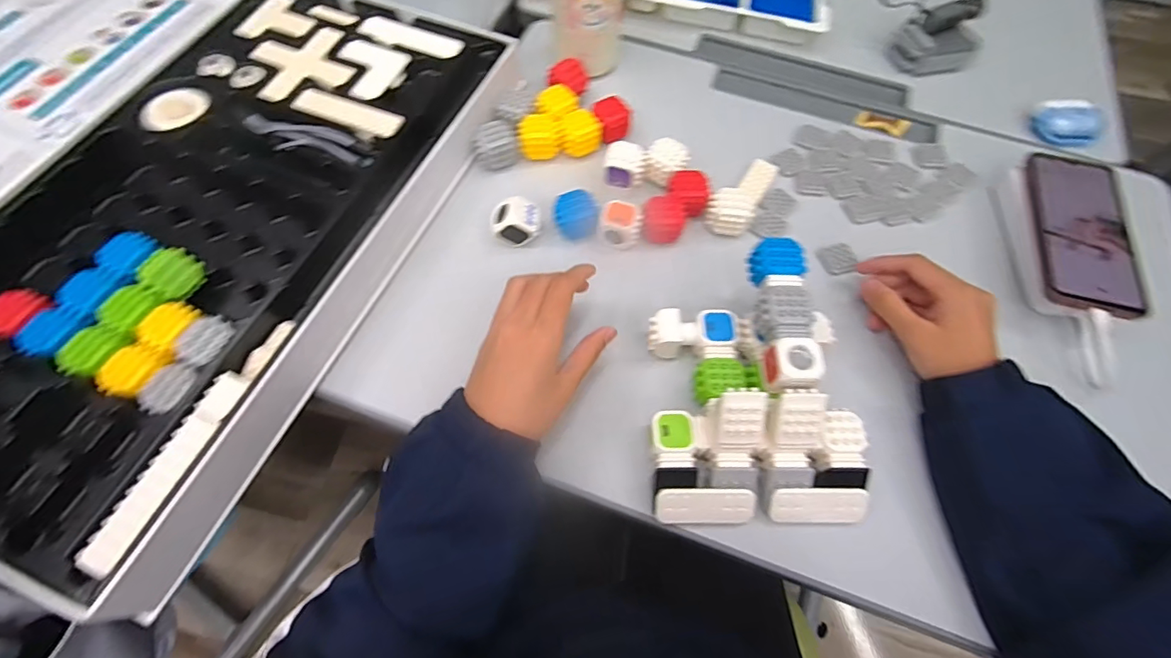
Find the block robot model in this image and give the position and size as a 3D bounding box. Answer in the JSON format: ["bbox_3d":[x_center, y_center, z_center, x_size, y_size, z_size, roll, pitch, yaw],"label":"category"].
[{"bbox_3d":[0.122,0.038,0.367,0.145,0.078,0.186,0,65,-1],"label":"block robot model"}]

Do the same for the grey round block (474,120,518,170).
[{"bbox_3d":[-0.086,-0.175,0.483,0.039,0.029,0.037,1,65,-1],"label":"grey round block"}]

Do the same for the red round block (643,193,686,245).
[{"bbox_3d":[0.069,-0.096,0.451,0.037,0.033,0.031,15,66,5],"label":"red round block"}]

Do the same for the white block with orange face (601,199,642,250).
[{"bbox_3d":[0.031,-0.093,0.450,0.035,0.028,0.035,3,65,0],"label":"white block with orange face"}]

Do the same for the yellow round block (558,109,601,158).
[{"bbox_3d":[-0.006,-0.193,0.499,0.040,0.033,0.034,-5,65,-4],"label":"yellow round block"}]

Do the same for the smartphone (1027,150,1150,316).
[{"bbox_3d":[0.431,-0.084,0.432,0.074,0.015,0.162,12,64,4],"label":"smartphone"}]

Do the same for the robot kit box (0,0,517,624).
[{"bbox_3d":[-0.305,-0.103,0.432,0.295,0.057,0.528,22,66,8],"label":"robot kit box"}]

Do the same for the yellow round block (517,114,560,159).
[{"bbox_3d":[-0.046,-0.188,0.496,0.037,0.031,0.033,-6,65,-4],"label":"yellow round block"}]

